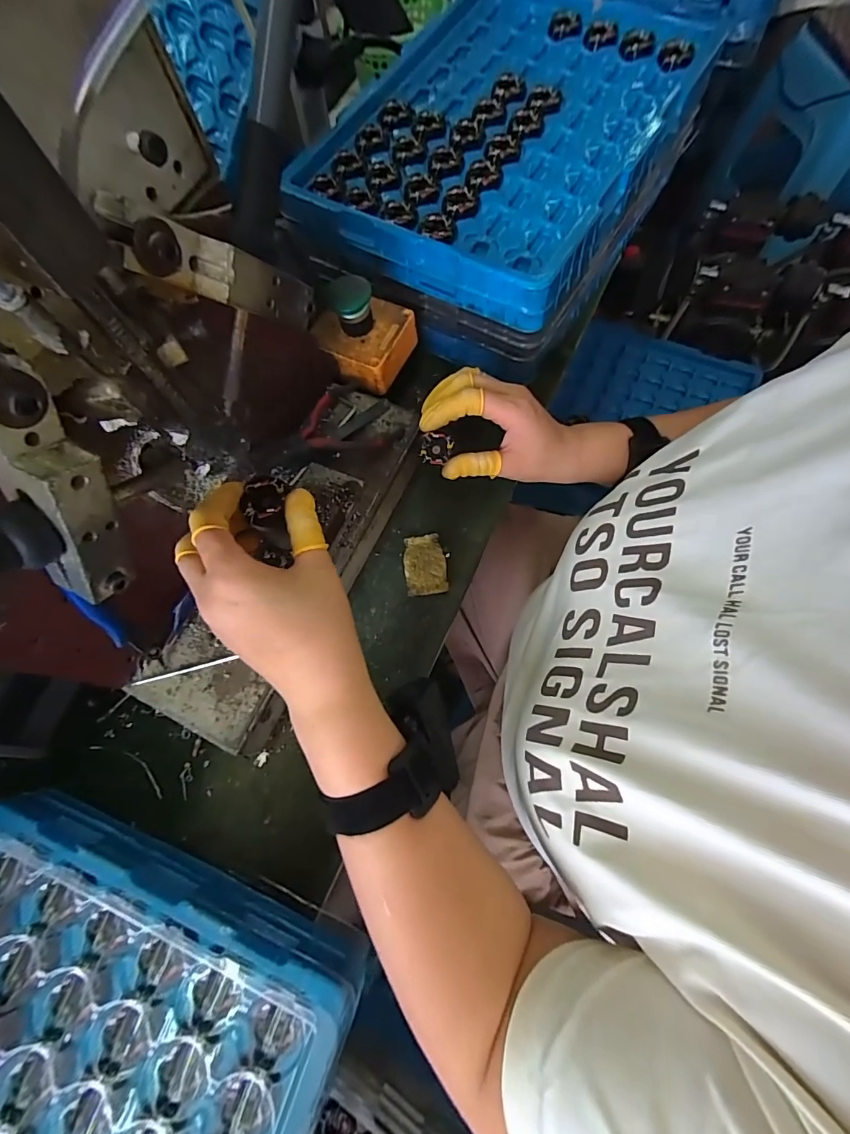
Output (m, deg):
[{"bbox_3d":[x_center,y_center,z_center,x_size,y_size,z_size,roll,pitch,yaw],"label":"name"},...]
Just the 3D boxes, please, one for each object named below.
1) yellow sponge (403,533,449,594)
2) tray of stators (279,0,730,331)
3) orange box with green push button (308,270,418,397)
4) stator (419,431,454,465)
[{"bbox_3d":[0.000,-0.003,0.387,0.035,0.006,0.053,-7,72,1],"label":"yellow sponge"},{"bbox_3d":[0.073,-0.419,0.417,0.282,0.054,0.381,29,76,12],"label":"tray of stators"},{"bbox_3d":[-0.056,-0.208,0.390,0.079,0.062,0.073,21,75,9],"label":"orange box with green push button"},{"bbox_3d":[0.009,-0.095,0.363,0.025,0.010,0.023,11,76,2],"label":"stator"}]

